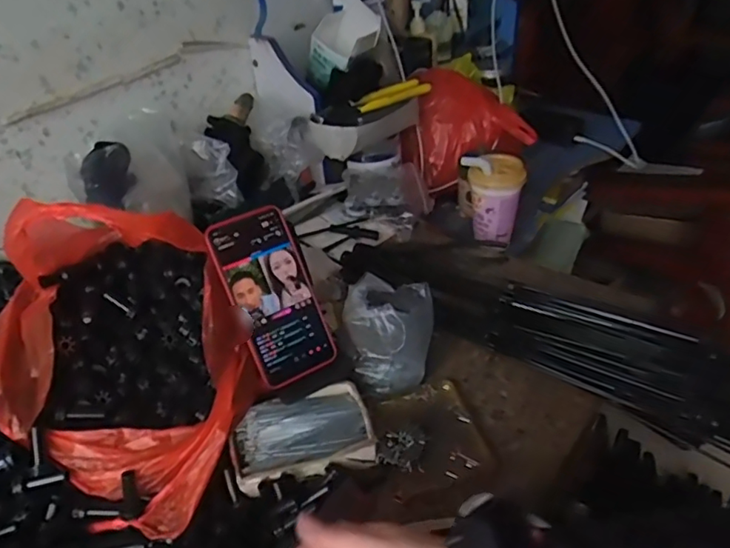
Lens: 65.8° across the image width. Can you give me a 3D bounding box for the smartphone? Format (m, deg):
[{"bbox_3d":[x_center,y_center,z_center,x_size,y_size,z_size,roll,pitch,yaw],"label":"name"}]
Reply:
[{"bbox_3d":[-0.085,0.020,0.538,0.080,0.163,0.010,-25,7,-25],"label":"smartphone"}]

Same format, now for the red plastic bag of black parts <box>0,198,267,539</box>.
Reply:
[{"bbox_3d":[-0.215,0.059,0.503,0.227,0.196,0.211,12,40,22],"label":"red plastic bag of black parts"}]

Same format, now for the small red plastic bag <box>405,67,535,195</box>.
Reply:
[{"bbox_3d":[0.178,-0.251,0.965,0.200,0.141,0.180,4,38,12],"label":"small red plastic bag"}]

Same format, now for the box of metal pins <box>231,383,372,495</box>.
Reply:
[{"bbox_3d":[-0.059,0.152,0.530,0.125,0.025,0.088,-15,38,-13],"label":"box of metal pins"}]

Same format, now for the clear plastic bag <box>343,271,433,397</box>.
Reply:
[{"bbox_3d":[0.026,0.059,0.615,0.093,0.080,0.117,1,37,8],"label":"clear plastic bag"}]

